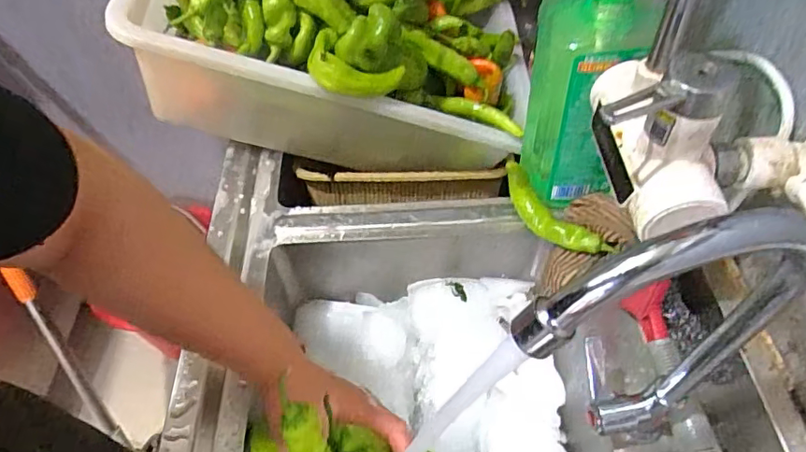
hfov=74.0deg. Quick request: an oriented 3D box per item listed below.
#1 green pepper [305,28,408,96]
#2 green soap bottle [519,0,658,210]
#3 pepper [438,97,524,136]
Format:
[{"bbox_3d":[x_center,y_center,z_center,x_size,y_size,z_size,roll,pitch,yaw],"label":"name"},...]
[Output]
[{"bbox_3d":[-0.054,-0.165,0.555,0.093,0.038,0.066,20,55,16],"label":"green pepper"},{"bbox_3d":[0.164,-0.135,0.493,0.107,0.269,0.063,25,57,20],"label":"green soap bottle"},{"bbox_3d":[0.093,-0.134,0.634,0.106,0.019,0.022,23,56,19],"label":"pepper"}]

